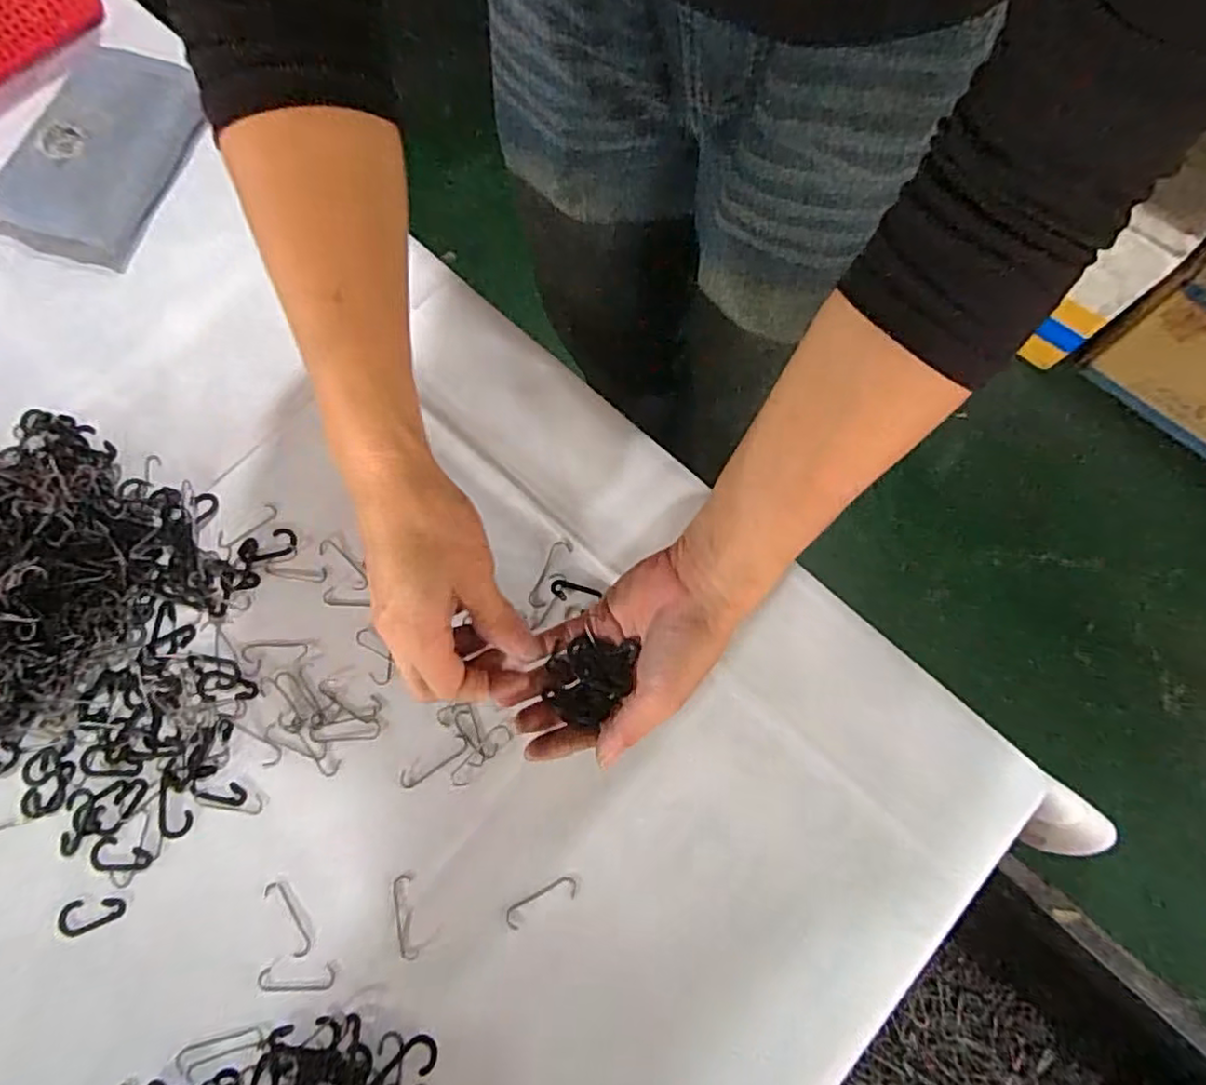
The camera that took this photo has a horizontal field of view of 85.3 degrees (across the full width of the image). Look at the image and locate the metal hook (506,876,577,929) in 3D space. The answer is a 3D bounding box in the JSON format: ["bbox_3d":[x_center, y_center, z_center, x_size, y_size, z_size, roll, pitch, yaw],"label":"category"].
[{"bbox_3d":[-0.034,0.200,0.363,0.042,0.004,0.012,-25,74,-7],"label":"metal hook"}]

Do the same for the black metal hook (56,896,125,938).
[{"bbox_3d":[-0.287,0.207,0.365,0.036,0.004,0.018,-20,74,-5],"label":"black metal hook"}]

